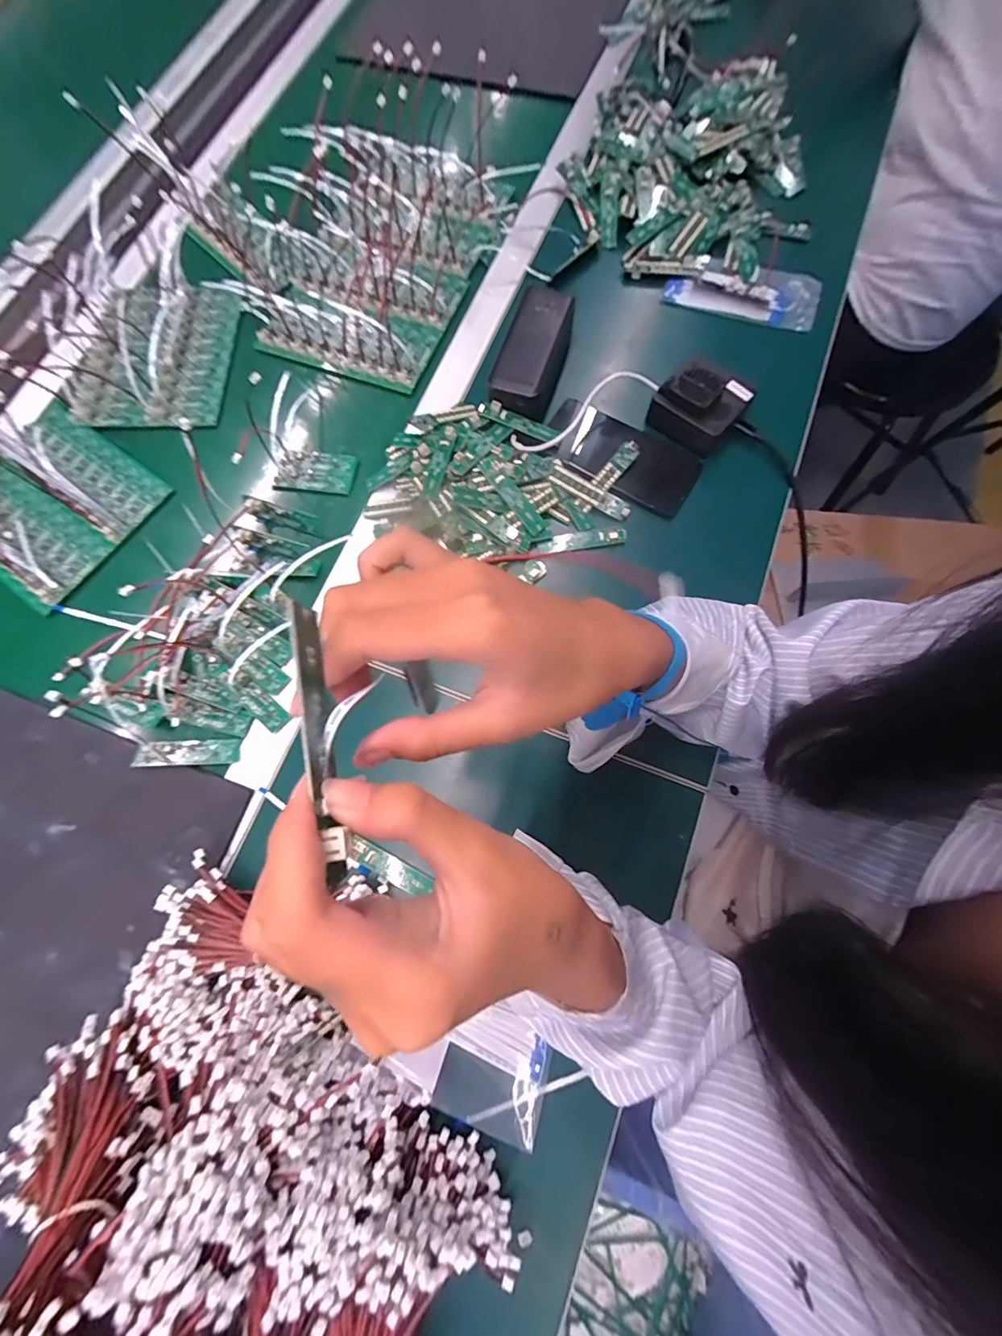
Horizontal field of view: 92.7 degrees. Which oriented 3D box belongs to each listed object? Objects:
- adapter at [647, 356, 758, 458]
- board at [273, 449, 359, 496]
[{"bbox_3d":[0.195,-0.258,0.467,0.080,0.048,0.069,35,78,11],"label":"adapter"},{"bbox_3d":[-0.190,-0.202,0.494,0.080,0.011,0.043,8,74,4],"label":"board"}]

